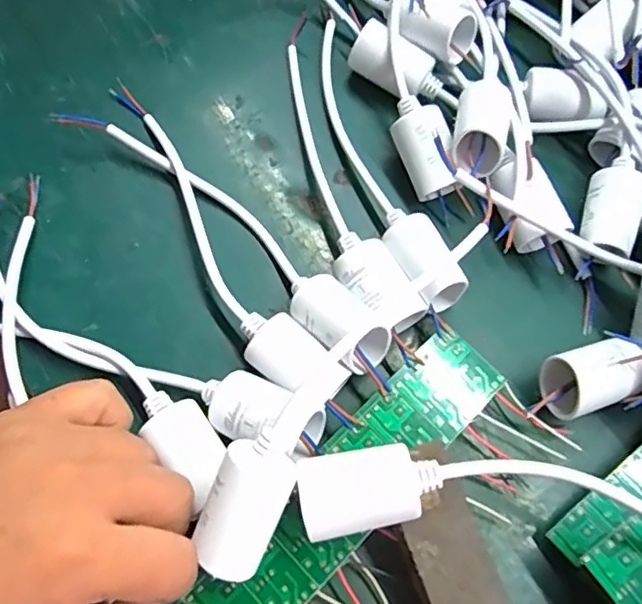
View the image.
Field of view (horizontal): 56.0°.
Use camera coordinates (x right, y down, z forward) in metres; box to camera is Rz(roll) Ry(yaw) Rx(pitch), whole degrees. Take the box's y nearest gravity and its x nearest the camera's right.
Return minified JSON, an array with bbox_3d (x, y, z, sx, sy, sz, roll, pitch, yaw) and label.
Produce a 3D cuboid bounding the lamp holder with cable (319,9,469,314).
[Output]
[{"bbox_3d":[0.027,-0.081,0.318,0.027,0.028,0.185,-18,68,-10],"label":"lamp holder with cable"}]

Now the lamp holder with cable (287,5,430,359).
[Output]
[{"bbox_3d":[0.006,-0.066,0.313,0.037,0.026,0.210,-18,68,-10],"label":"lamp holder with cable"}]

